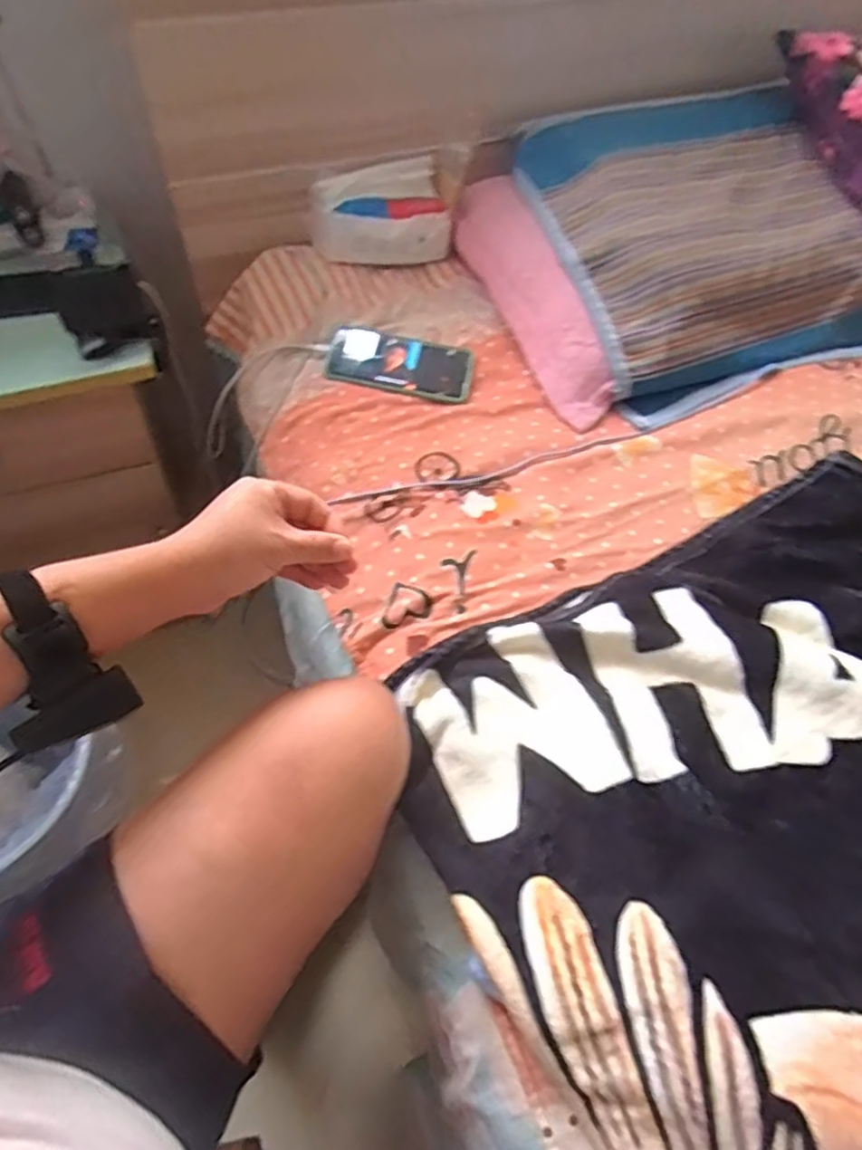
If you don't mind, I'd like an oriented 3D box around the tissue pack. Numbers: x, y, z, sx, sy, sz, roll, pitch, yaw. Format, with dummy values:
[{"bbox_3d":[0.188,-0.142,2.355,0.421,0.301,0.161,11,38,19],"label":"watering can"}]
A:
[{"bbox_3d":[-0.067,-0.466,0.891,0.171,0.073,0.114,-10,55,-10],"label":"tissue pack"}]

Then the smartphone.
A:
[{"bbox_3d":[-0.034,-0.249,0.808,0.169,0.018,0.092,12,55,6],"label":"smartphone"}]

